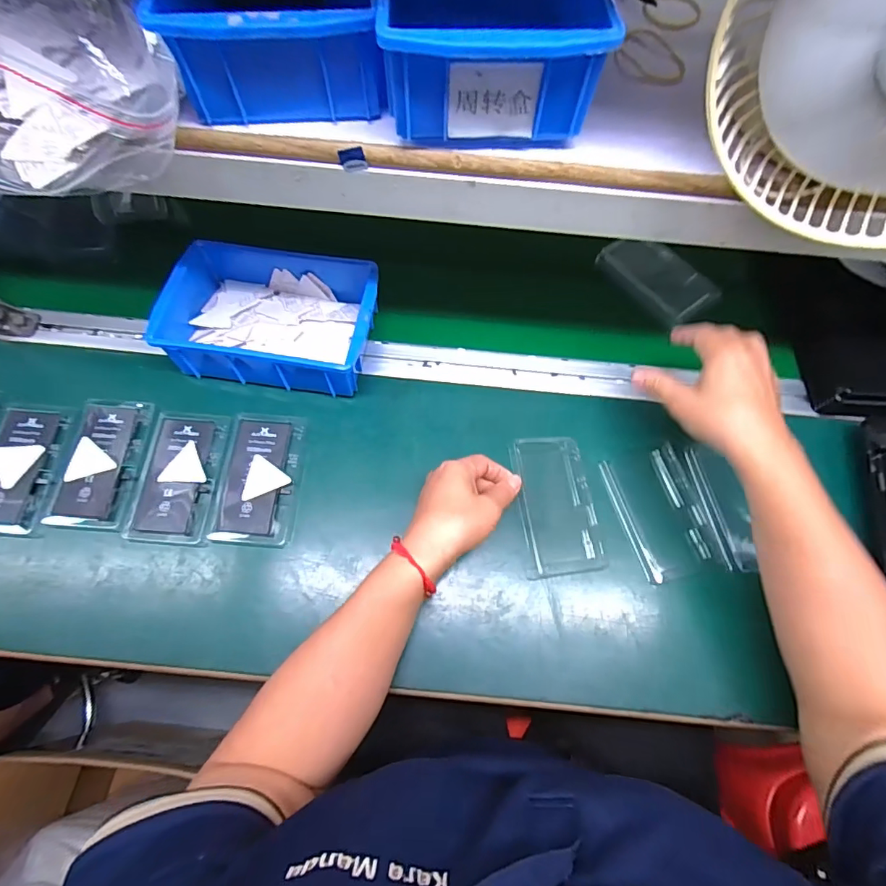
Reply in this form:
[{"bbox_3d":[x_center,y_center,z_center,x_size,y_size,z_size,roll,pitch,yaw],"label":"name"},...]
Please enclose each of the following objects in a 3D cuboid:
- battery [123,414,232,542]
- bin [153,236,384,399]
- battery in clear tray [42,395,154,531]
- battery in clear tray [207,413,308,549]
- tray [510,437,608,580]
[{"bbox_3d":[-0.253,0.030,0.458,0.071,0.007,0.126,7,73,0],"label":"battery"},{"bbox_3d":[-0.170,-0.130,0.489,0.198,0.057,0.137,8,73,1],"label":"bin"},{"bbox_3d":[-0.328,0.017,0.459,0.066,0.009,0.125,7,73,1],"label":"battery in clear tray"},{"bbox_3d":[-0.175,0.032,0.460,0.075,0.007,0.129,5,73,0],"label":"battery in clear tray"},{"bbox_3d":[0.110,0.059,0.457,0.073,0.009,0.130,-6,73,-3],"label":"tray"}]

